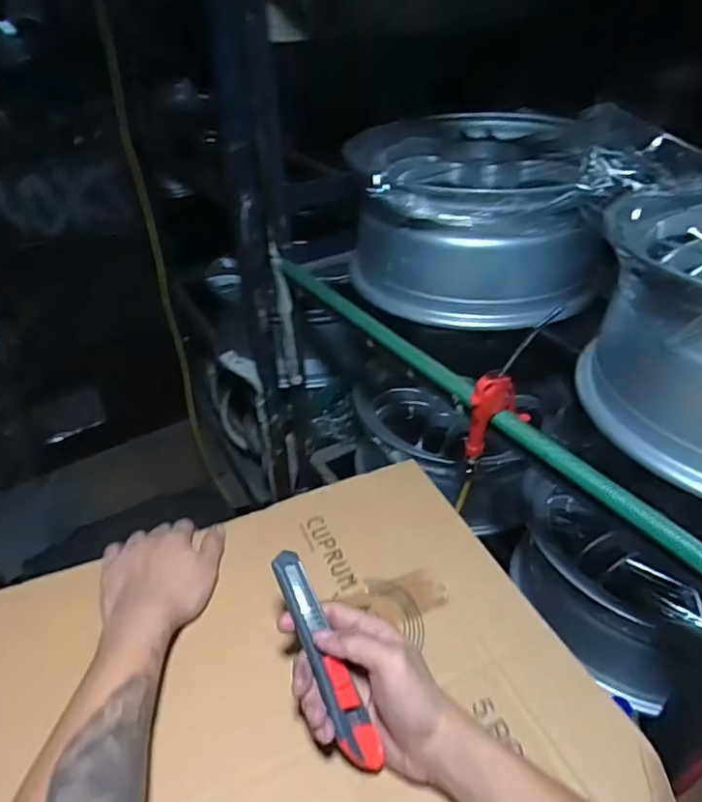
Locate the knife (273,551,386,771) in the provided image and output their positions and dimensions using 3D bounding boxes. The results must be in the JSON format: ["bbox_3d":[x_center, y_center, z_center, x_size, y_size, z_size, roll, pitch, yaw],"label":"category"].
[{"bbox_3d":[-0.020,0.190,0.424,0.025,0.015,0.161,-18,68,-20],"label":"knife"}]

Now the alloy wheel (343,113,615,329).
[{"bbox_3d":[0.186,-0.303,0.992,0.364,0.250,0.387,-1,38,1],"label":"alloy wheel"}]

